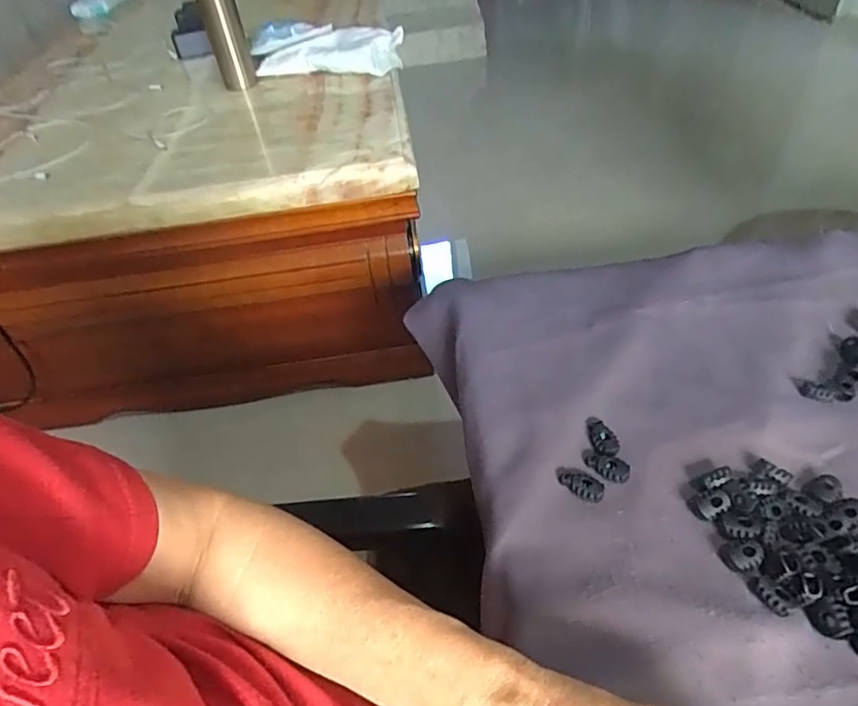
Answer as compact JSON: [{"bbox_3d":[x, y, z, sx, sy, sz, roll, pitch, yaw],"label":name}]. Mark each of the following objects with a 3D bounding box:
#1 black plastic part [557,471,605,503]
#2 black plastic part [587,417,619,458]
[{"bbox_3d":[0.102,0.088,0.378,0.031,0.004,0.016,23,51,26],"label":"black plastic part"},{"bbox_3d":[0.125,0.059,0.402,0.018,0.005,0.034,-5,45,0],"label":"black plastic part"}]

